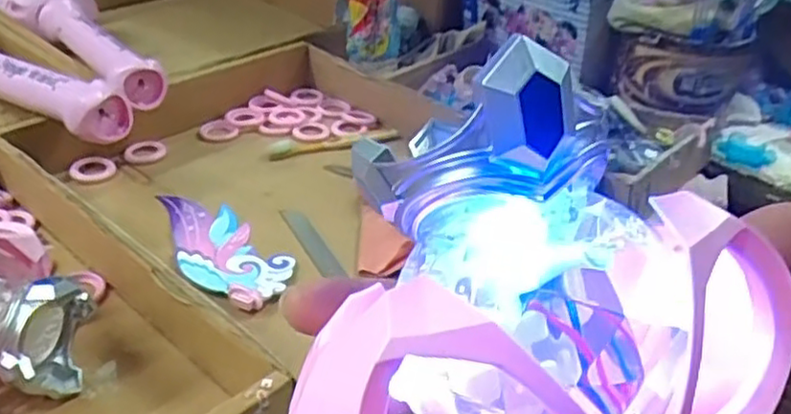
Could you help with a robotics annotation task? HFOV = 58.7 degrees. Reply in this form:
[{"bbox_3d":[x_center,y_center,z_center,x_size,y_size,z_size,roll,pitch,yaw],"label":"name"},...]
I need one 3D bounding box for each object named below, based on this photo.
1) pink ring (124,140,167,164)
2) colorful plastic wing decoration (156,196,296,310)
[{"bbox_3d":[-0.232,-0.053,0.653,0.037,0.007,0.032,-2,35,-12],"label":"pink ring"},{"bbox_3d":[-0.139,0.028,0.543,0.066,0.006,0.163,-22,40,-35],"label":"colorful plastic wing decoration"}]

